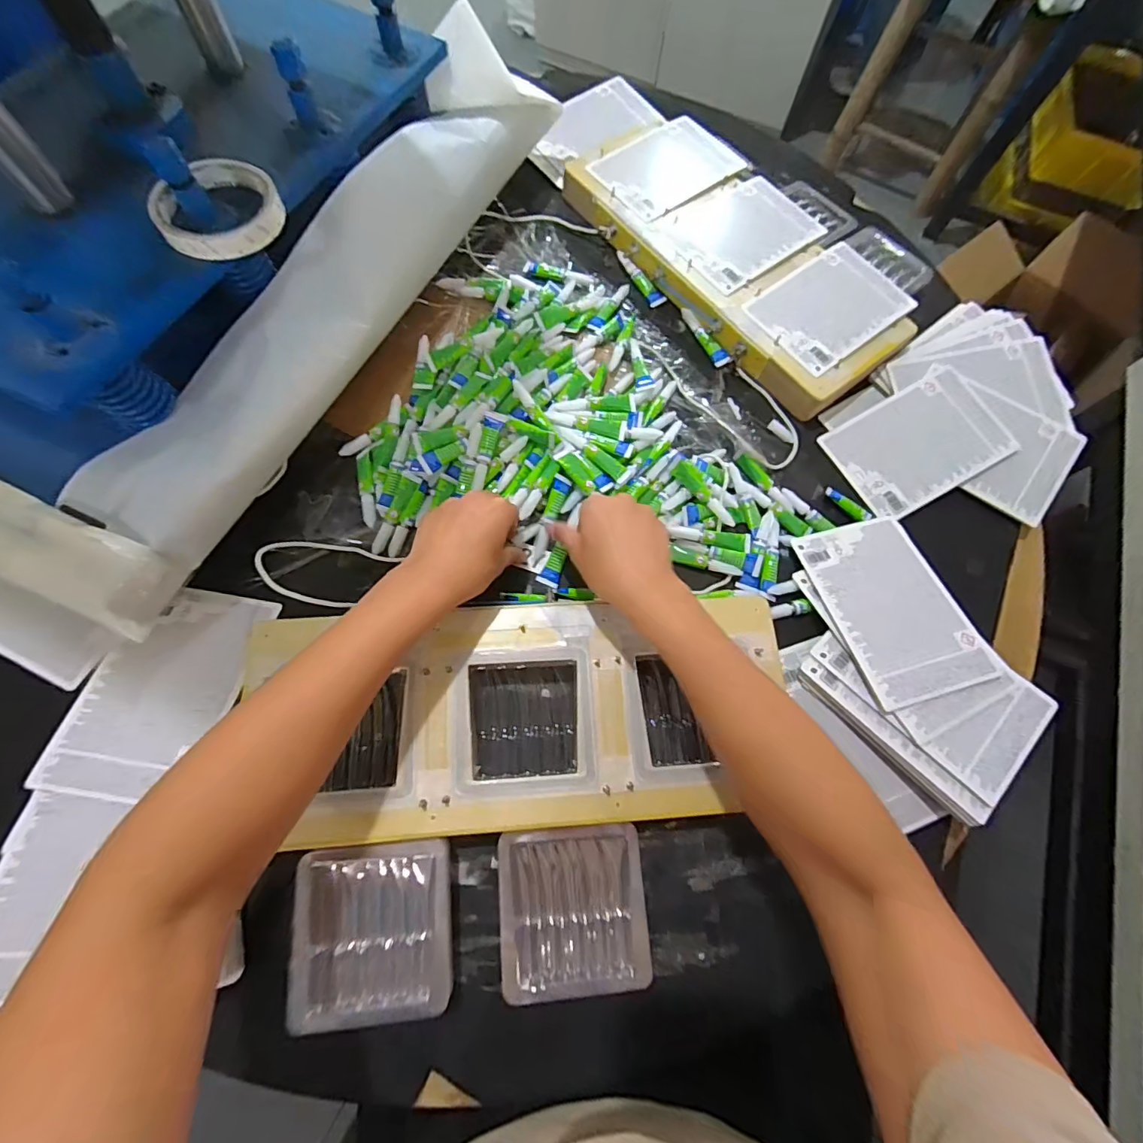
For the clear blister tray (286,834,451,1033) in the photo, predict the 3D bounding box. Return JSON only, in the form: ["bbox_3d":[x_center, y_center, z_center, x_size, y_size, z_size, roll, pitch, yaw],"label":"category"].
[{"bbox_3d":[-0.136,0.248,0.341,0.103,0.019,0.104,-4,70,-5],"label":"clear blister tray"}]

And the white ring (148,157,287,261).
[{"bbox_3d":[-0.274,-0.280,0.382,0.087,0.027,0.088,1,70,-3],"label":"white ring"}]

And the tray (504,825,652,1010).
[{"bbox_3d":[0.002,0.245,0.358,0.102,0.020,0.103,-2,70,-5],"label":"tray"}]

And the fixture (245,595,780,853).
[{"bbox_3d":[-0.034,0.110,0.390,0.409,0.026,0.166,-3,70,-5],"label":"fixture"}]

